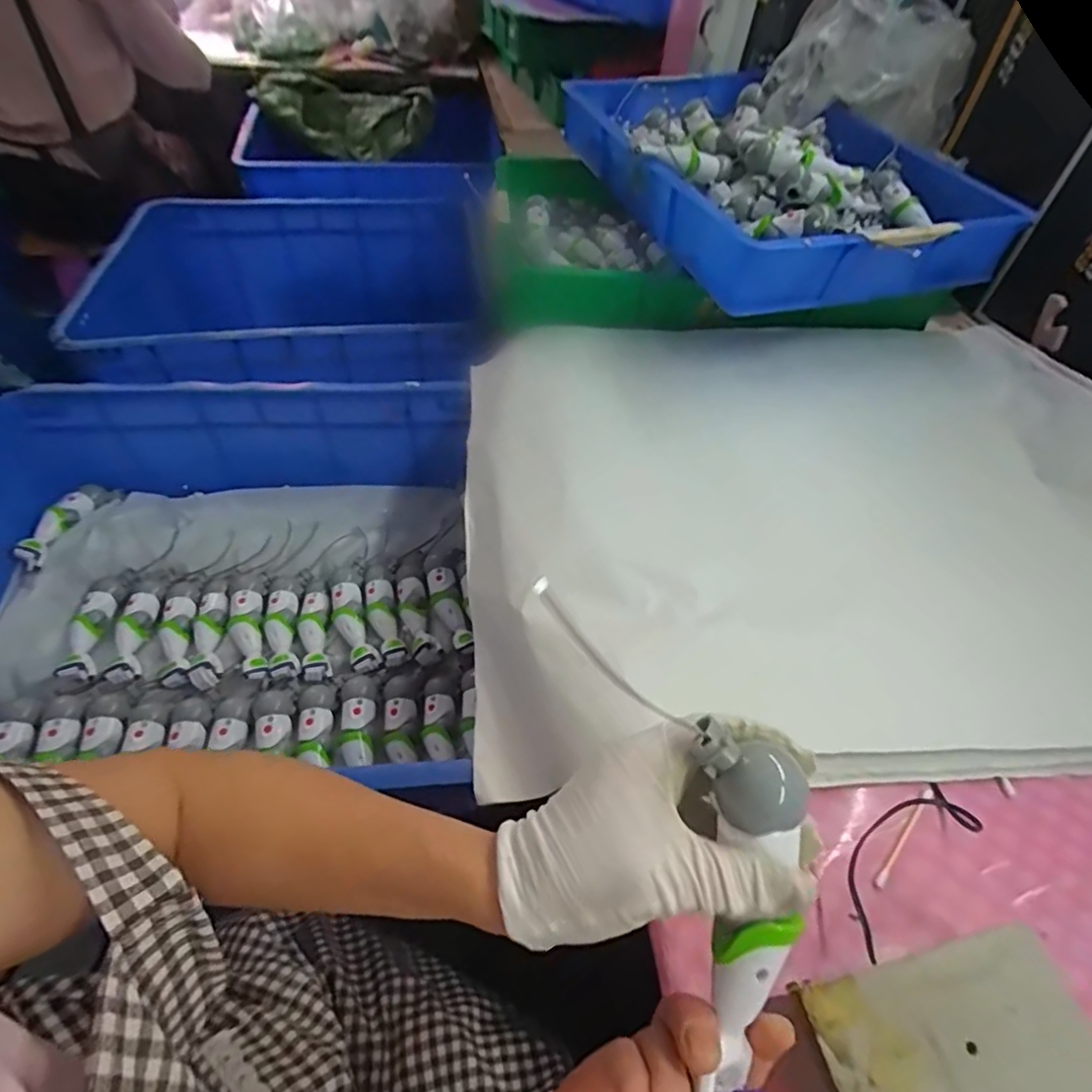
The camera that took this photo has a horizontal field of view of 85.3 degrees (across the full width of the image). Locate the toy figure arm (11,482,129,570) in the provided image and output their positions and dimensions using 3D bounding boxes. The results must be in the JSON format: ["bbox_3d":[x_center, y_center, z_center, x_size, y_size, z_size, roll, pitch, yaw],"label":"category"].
[{"bbox_3d":[-0.578,-0.032,0.713,0.039,0.034,0.136,18,51,11],"label":"toy figure arm"}]

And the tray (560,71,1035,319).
[{"bbox_3d":[0.278,-0.492,0.763,0.379,0.099,0.548,-14,52,-15],"label":"tray"}]

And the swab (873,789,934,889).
[{"bbox_3d":[0.213,0.173,0.352,0.006,0.007,0.071,37,57,25],"label":"swab"}]

